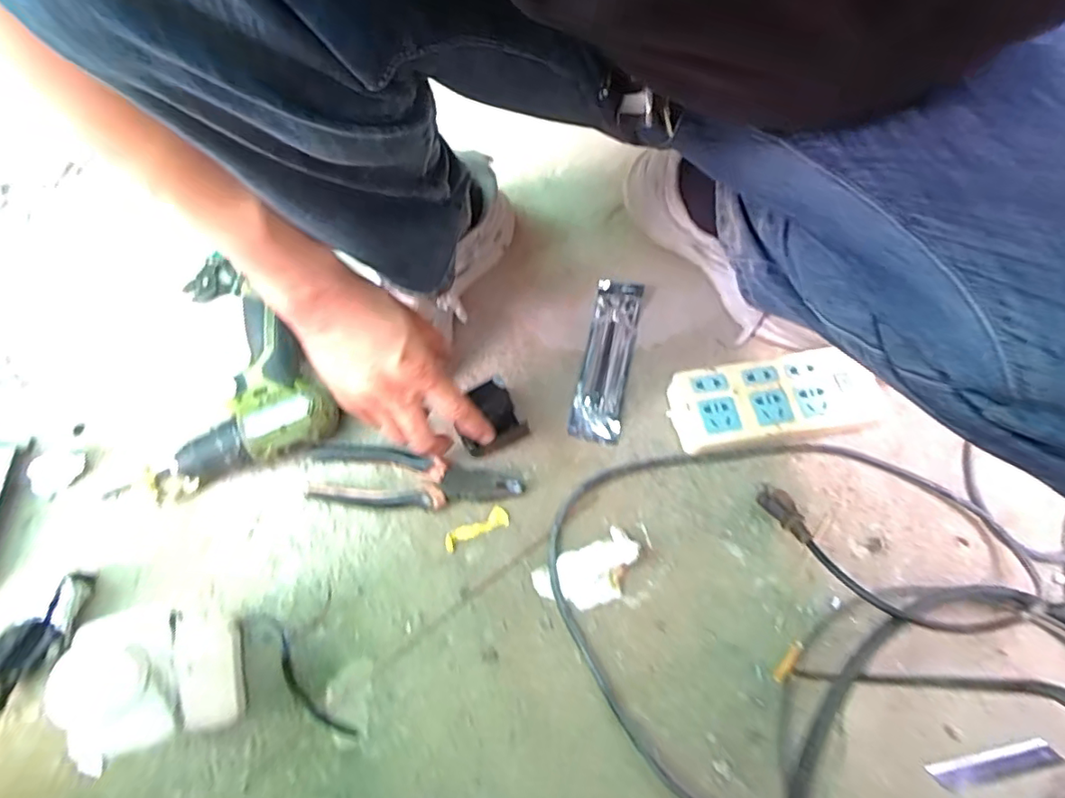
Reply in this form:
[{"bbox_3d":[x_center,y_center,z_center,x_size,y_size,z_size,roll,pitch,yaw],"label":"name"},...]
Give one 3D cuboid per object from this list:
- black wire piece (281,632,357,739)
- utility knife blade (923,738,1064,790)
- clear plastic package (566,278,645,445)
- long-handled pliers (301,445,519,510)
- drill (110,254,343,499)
[{"bbox_3d":[-0.180,0.236,0.470,0.018,0.004,0.101,-42,71,-17],"label":"black wire piece"},{"bbox_3d":[0.354,0.280,0.446,0.098,0.006,0.019,-10,65,-4],"label":"utility knife blade"},{"bbox_3d":[0.077,-0.046,0.592,0.048,0.025,0.183,12,65,6],"label":"clear plastic package"},{"bbox_3d":[-0.111,0.077,0.538,0.195,0.017,0.054,8,65,4],"label":"long-handled pliers"},{"bbox_3d":[-0.317,-0.033,0.567,0.201,0.059,0.244,-23,67,-10],"label":"drill"}]

